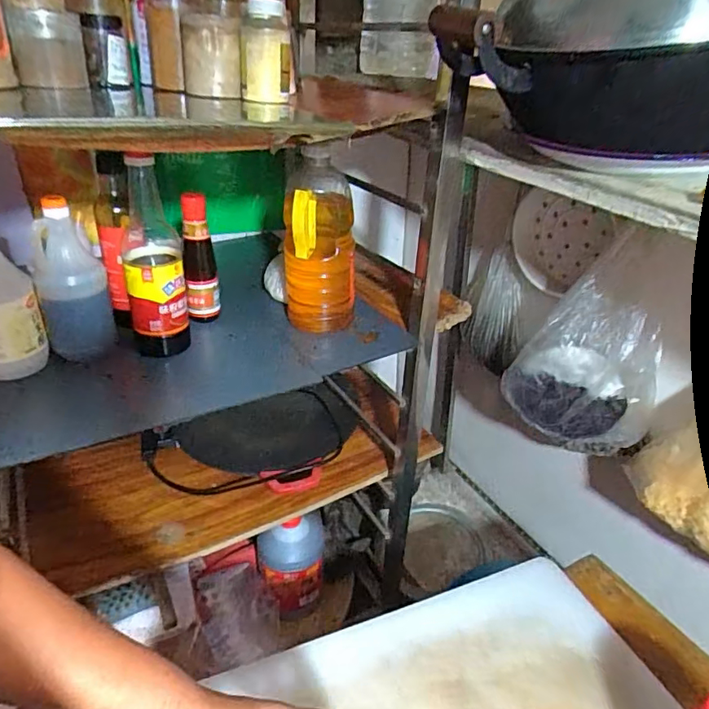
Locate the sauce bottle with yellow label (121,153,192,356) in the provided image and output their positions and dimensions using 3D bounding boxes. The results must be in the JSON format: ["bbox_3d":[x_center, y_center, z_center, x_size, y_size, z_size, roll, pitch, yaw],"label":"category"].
[{"bbox_3d":[-0.274,-0.131,0.716,0.076,0.265,0.087,-8,34,-15],"label":"sauce bottle with yellow label"}]

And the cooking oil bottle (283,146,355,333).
[{"bbox_3d":[-0.056,-0.169,0.819,0.107,0.241,0.109,-1,32,-3],"label":"cooking oil bottle"}]

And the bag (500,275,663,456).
[{"bbox_3d":[0.352,0.035,0.836,0.223,0.273,0.076,21,37,28],"label":"bag"}]

